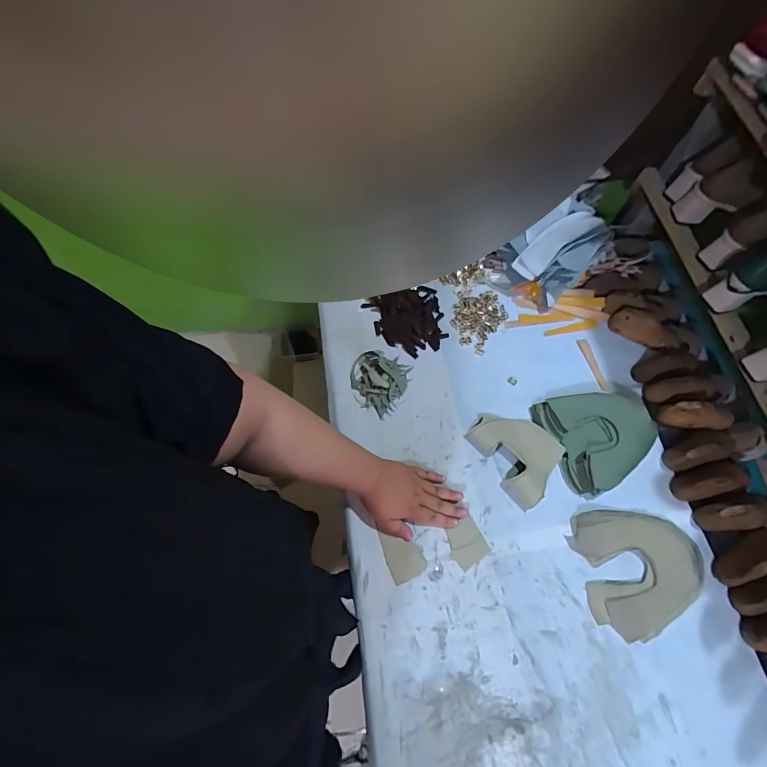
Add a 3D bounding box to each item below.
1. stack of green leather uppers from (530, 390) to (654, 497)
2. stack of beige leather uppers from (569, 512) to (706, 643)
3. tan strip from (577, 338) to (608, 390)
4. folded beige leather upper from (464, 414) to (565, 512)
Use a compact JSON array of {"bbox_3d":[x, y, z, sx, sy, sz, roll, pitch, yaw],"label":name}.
[{"bbox_3d":[0.376,0.088,0.668,0.182,0.034,0.167,-18,66,-11],"label":"stack of green leather uppers"},{"bbox_3d":[0.397,0.278,0.584,0.191,0.024,0.173,-9,65,-8],"label":"stack of beige leather uppers"},{"bbox_3d":[0.412,-0.040,0.754,0.018,0.005,0.110,-11,65,-8],"label":"tan strip"},{"bbox_3d":[0.229,0.111,0.651,0.123,0.027,0.159,-34,70,-18],"label":"folded beige leather upper"}]

